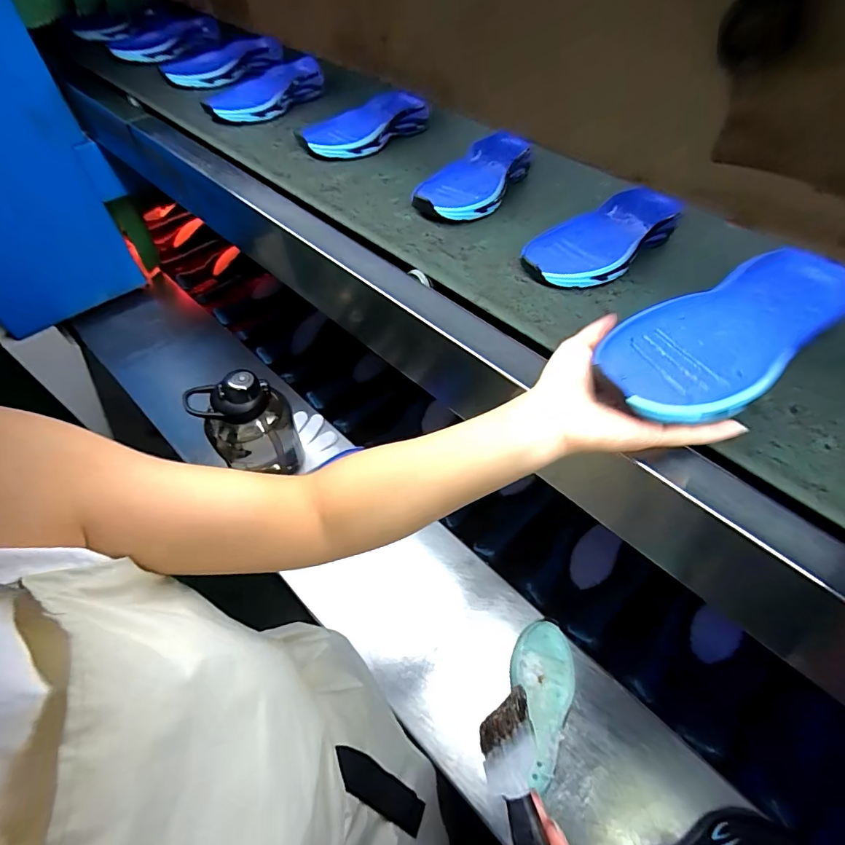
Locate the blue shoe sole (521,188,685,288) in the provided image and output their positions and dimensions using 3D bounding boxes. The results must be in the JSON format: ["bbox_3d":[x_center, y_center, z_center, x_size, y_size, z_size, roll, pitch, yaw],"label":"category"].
[{"bbox_3d":[0.202,-0.200,0.478,0.220,0.040,0.083,-28,59,-23],"label":"blue shoe sole"}]

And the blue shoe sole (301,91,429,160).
[{"bbox_3d":[-0.077,-0.427,0.631,0.212,0.037,0.087,-33,59,-22],"label":"blue shoe sole"}]

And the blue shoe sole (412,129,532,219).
[{"bbox_3d":[0.066,-0.306,0.548,0.099,0.036,0.200,24,56,18],"label":"blue shoe sole"}]

